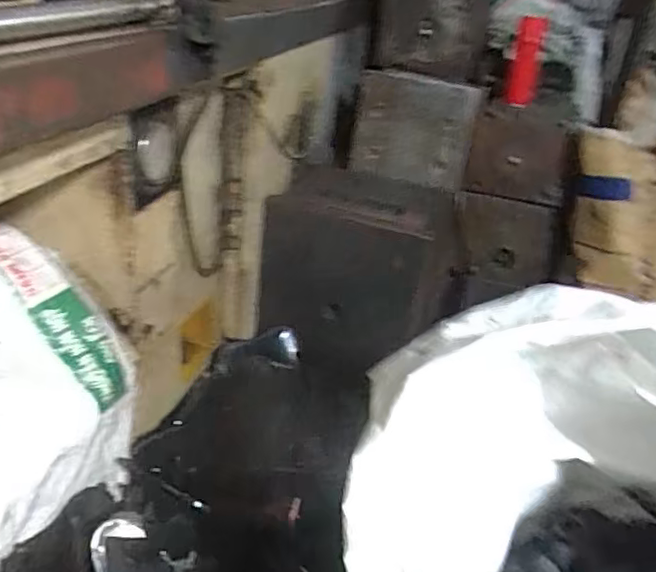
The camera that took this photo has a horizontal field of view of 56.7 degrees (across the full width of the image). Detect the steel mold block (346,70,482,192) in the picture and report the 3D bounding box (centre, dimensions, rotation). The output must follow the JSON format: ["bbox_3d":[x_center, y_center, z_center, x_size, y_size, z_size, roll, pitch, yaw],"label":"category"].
[{"bbox_3d":[0.205,-0.351,1.394,0.286,0.223,0.097,2,30,-6],"label":"steel mold block"}]

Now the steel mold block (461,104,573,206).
[{"bbox_3d":[0.464,-0.328,1.488,0.233,0.181,0.210,12,31,11],"label":"steel mold block"}]

